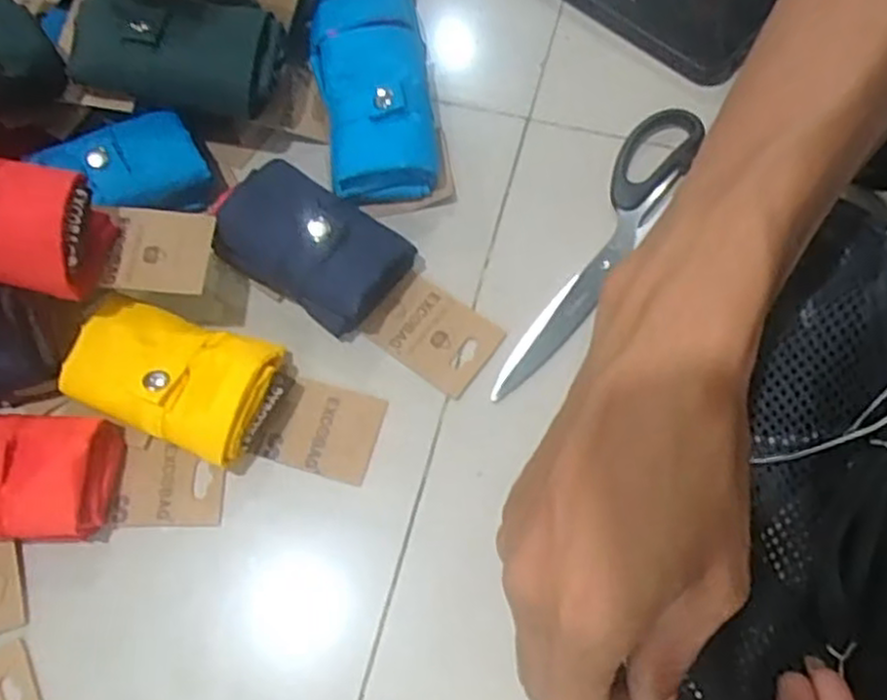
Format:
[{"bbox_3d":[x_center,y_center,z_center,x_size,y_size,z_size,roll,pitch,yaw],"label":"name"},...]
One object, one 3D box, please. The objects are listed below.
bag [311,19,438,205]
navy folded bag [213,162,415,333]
[{"bbox_3d":[-0.037,-0.132,0.414,0.059,0.036,0.095,-8,68,0],"label":"bag"},{"bbox_3d":[-0.067,-0.054,0.386,0.092,0.039,0.058,32,74,14],"label":"navy folded bag"}]

